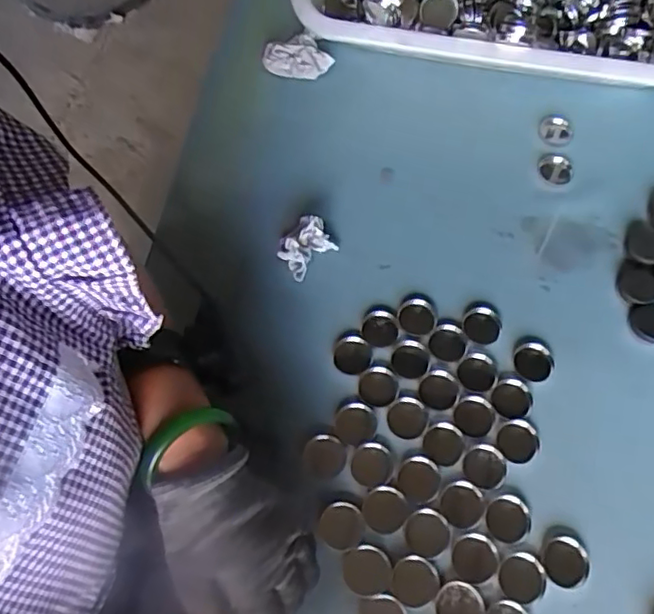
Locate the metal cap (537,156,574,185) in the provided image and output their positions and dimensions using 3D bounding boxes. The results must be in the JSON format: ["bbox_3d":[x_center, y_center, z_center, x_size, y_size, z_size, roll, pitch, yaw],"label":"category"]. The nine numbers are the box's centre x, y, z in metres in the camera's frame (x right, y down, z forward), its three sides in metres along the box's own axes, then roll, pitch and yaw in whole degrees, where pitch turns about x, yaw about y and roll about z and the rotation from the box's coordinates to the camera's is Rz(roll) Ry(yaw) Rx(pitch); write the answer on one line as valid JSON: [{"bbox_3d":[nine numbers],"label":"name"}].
[{"bbox_3d":[0.230,-0.138,0.606,0.034,0.007,0.033,-1,63,1],"label":"metal cap"}]

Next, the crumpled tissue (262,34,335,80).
[{"bbox_3d":[-0.031,-0.275,0.666,0.077,0.028,0.042,12,64,7],"label":"crumpled tissue"}]

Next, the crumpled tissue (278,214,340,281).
[{"bbox_3d":[-0.021,-0.056,0.553,0.041,0.028,0.053,39,70,18],"label":"crumpled tissue"}]

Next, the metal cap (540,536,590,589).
[{"bbox_3d":[0.173,0.185,0.438,0.030,0.008,0.034,13,64,8],"label":"metal cap"}]

